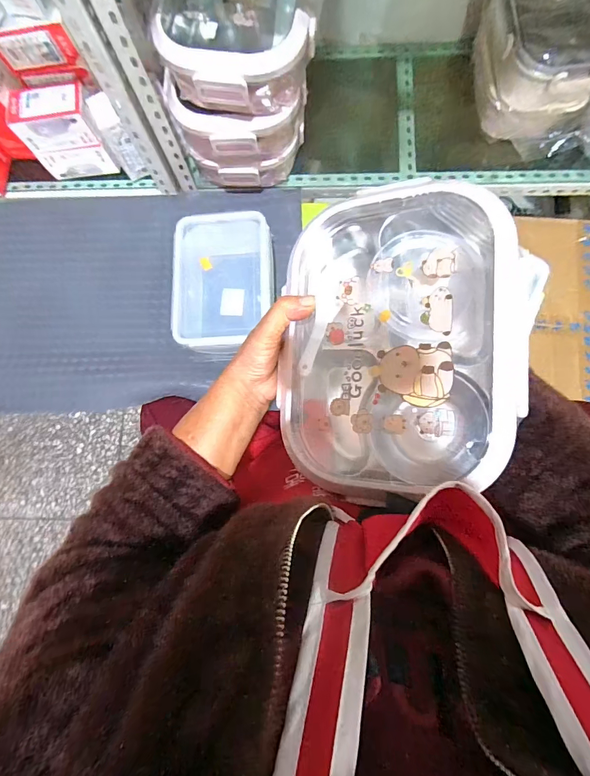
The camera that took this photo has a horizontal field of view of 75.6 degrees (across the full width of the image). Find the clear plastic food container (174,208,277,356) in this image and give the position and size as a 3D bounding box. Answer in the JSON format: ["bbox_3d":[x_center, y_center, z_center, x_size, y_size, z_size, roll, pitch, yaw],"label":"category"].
[{"bbox_3d":[-0.108,-0.159,0.630,0.151,0.114,0.217,-3,80,2],"label":"clear plastic food container"}]

